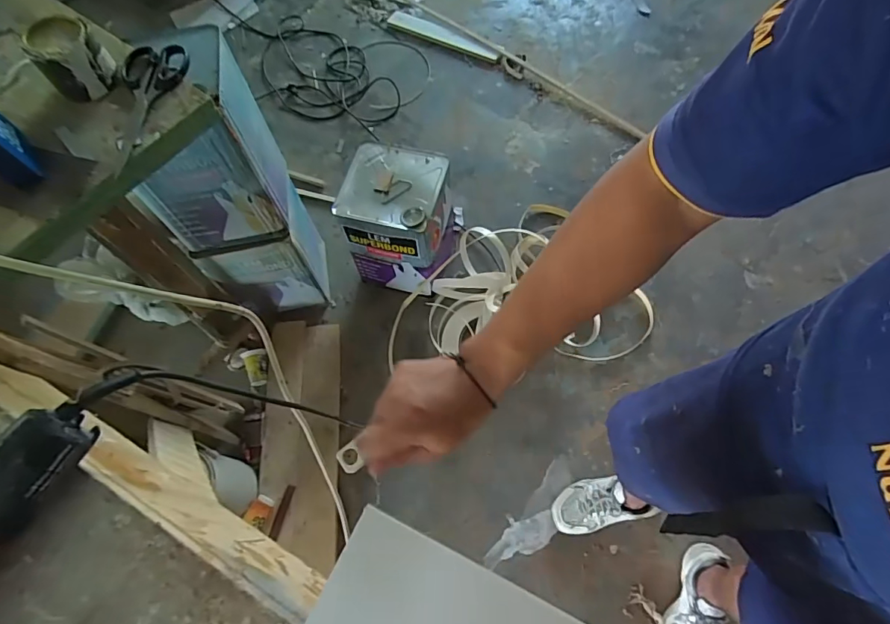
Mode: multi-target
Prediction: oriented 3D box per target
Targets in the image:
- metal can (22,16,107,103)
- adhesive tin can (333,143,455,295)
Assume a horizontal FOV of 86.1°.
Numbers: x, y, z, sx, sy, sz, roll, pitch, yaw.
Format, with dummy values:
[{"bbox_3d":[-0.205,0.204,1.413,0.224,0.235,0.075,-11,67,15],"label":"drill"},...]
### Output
[{"bbox_3d":[-0.437,-0.295,0.558,0.068,0.065,0.068,-42,70,-16],"label":"metal can"},{"bbox_3d":[-0.117,-0.235,1.297,0.245,0.340,0.247,16,68,9],"label":"adhesive tin can"}]

